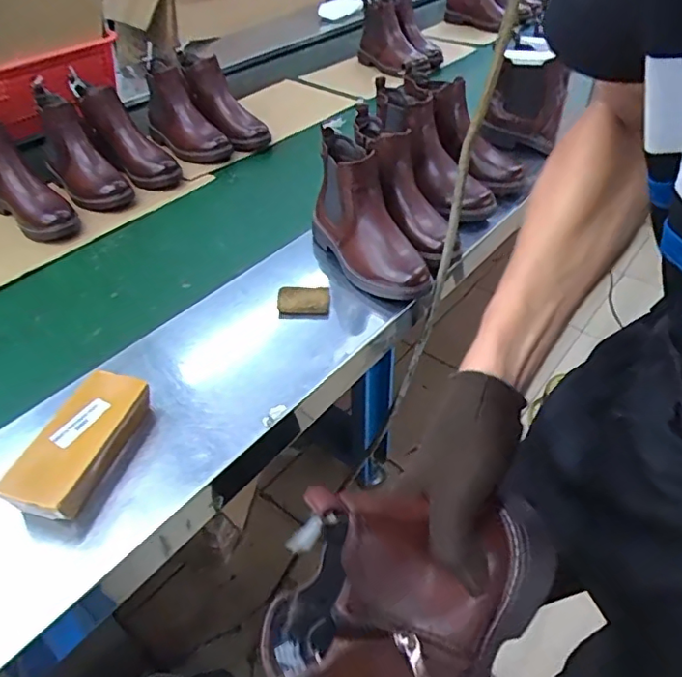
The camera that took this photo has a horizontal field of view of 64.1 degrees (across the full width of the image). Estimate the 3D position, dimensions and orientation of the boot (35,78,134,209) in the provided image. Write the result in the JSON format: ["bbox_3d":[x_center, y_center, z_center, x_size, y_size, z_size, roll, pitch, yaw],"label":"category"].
[{"bbox_3d":[-0.489,-0.356,1.014,0.106,0.166,0.294,-25,47,-22],"label":"boot"}]

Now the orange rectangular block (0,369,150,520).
[{"bbox_3d":[-0.256,0.107,0.551,0.078,0.056,0.165,7,44,11],"label":"orange rectangular block"}]

